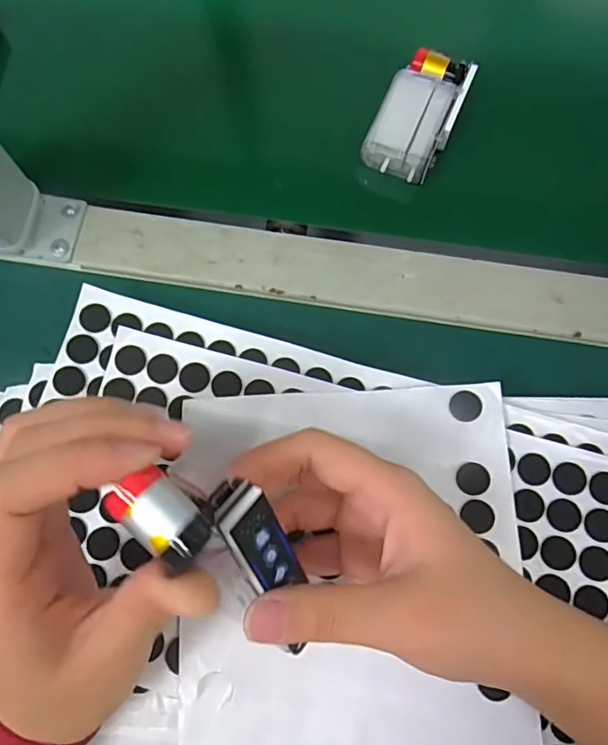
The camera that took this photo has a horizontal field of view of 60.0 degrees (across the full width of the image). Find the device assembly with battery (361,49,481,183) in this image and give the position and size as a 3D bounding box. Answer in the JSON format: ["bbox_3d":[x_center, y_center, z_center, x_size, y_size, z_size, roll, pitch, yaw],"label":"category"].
[{"bbox_3d":[0.067,-0.151,0.308,0.043,0.021,0.075,23,78,7],"label":"device assembly with battery"}]

